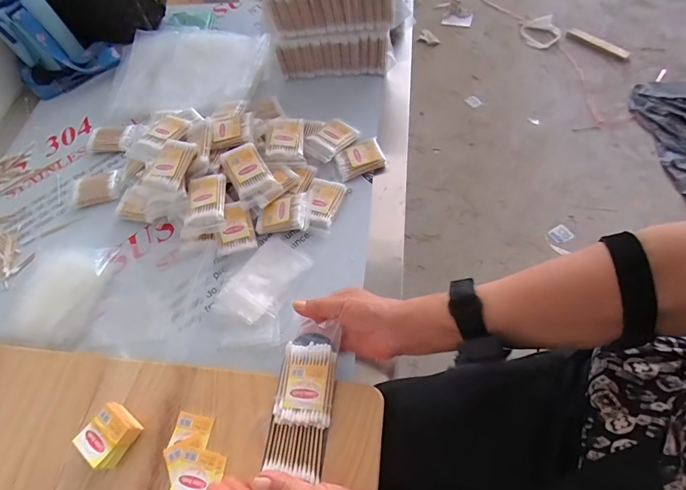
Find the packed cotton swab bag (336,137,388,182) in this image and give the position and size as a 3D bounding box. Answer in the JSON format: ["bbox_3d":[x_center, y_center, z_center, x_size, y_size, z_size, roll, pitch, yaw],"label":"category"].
[{"bbox_3d":[0.026,-0.135,0.599,0.072,0.024,0.052,-24,62,-5],"label":"packed cotton swab bag"}]

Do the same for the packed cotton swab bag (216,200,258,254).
[{"bbox_3d":[-0.154,-0.026,0.539,0.052,0.012,0.068,-12,90,-18],"label":"packed cotton swab bag"}]

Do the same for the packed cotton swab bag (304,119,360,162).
[{"bbox_3d":[-0.017,-0.170,0.608,0.061,0.015,0.089,34,67,22],"label":"packed cotton swab bag"}]

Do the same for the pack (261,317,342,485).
[{"bbox_3d":[-0.039,0.151,0.395,0.057,0.021,0.144,6,62,8],"label":"pack"}]

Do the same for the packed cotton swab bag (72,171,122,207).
[{"bbox_3d":[-0.404,-0.092,0.621,0.081,0.014,0.053,-18,61,-2],"label":"packed cotton swab bag"}]

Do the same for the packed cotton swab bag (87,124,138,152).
[{"bbox_3d":[-0.410,-0.190,0.677,0.094,0.013,0.058,4,63,10],"label":"packed cotton swab bag"}]

